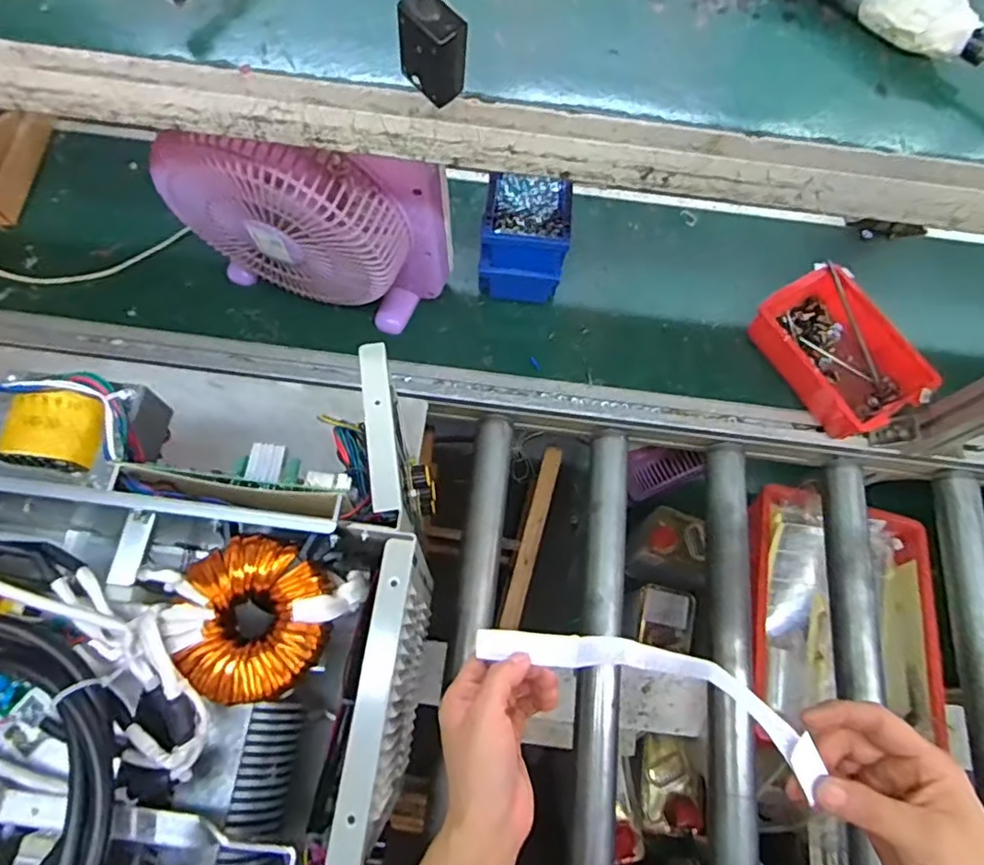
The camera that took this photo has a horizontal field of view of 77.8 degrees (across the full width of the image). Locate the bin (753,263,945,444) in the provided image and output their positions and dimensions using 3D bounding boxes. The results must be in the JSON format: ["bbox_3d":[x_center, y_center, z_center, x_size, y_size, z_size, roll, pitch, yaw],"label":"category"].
[{"bbox_3d":[0.436,-0.099,0.777,0.136,0.068,0.211,-33,75,-13],"label":"bin"}]

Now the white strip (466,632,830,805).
[{"bbox_3d":[0.092,0.163,0.402,0.221,0.028,0.048,9,68,27],"label":"white strip"}]

